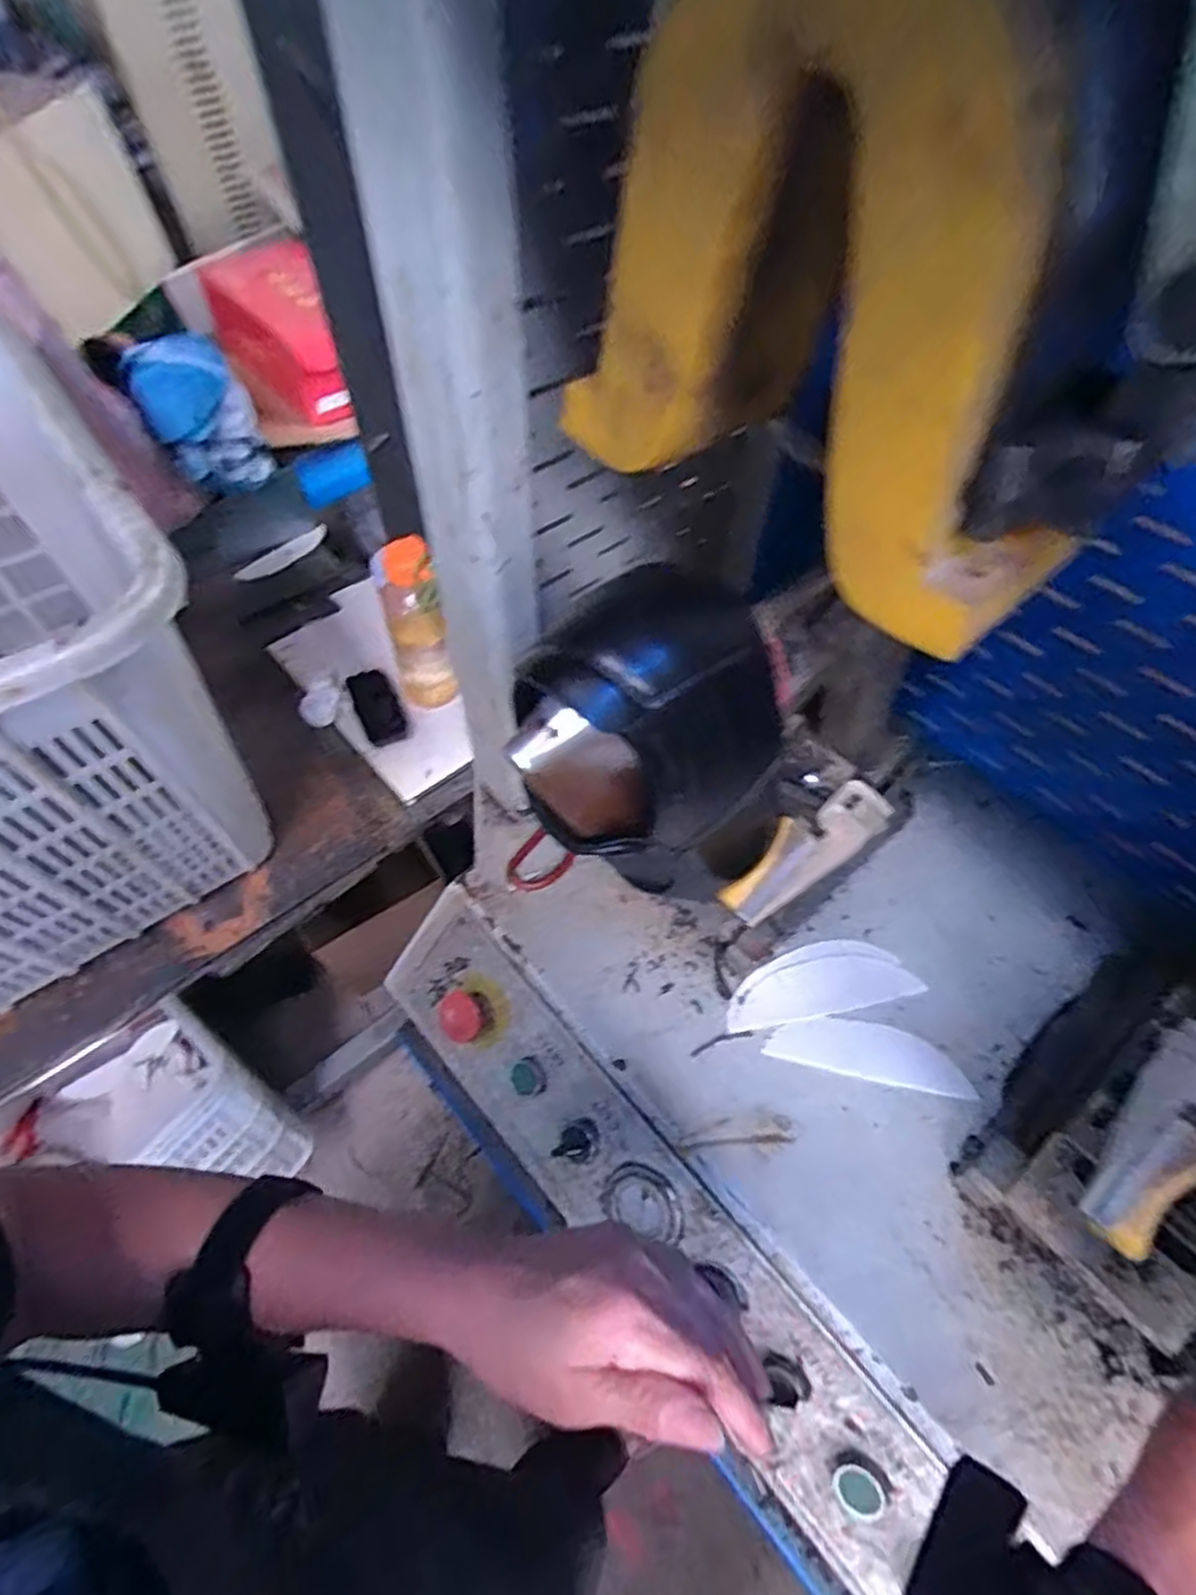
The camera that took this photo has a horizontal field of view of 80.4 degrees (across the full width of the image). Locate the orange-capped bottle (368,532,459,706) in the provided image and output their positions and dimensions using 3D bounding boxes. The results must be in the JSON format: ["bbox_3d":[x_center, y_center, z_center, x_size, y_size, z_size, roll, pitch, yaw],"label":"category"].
[{"bbox_3d":[-0.205,-0.199,0.791,0.062,0.194,0.074,-15,59,-11],"label":"orange-capped bottle"}]

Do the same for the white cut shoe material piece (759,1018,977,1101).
[{"bbox_3d":[0.204,0.192,0.536,0.146,0.004,0.044,12,58,6],"label":"white cut shoe material piece"}]

